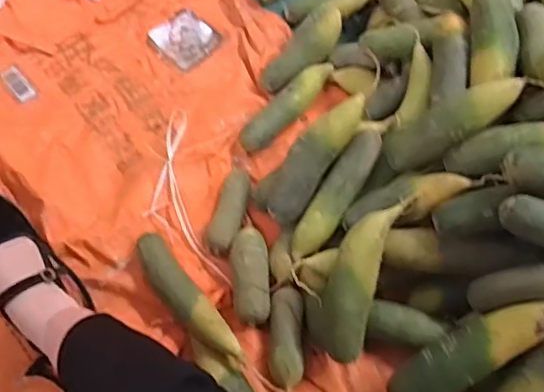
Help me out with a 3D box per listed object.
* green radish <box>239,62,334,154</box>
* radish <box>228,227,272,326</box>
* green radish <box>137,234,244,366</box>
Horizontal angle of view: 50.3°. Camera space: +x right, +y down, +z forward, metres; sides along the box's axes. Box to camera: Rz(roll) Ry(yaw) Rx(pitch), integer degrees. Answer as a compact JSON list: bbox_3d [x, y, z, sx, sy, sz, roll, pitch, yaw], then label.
[{"bbox_3d":[0.028,-0.153,0.990,0.058,0.053,0.213,35,66,15],"label":"green radish"},{"bbox_3d":[-0.031,0.115,0.840,0.053,0.047,0.138,-6,63,-5],"label":"radish"},{"bbox_3d":[-0.122,0.147,0.821,0.050,0.051,0.242,-35,69,-19],"label":"green radish"}]

